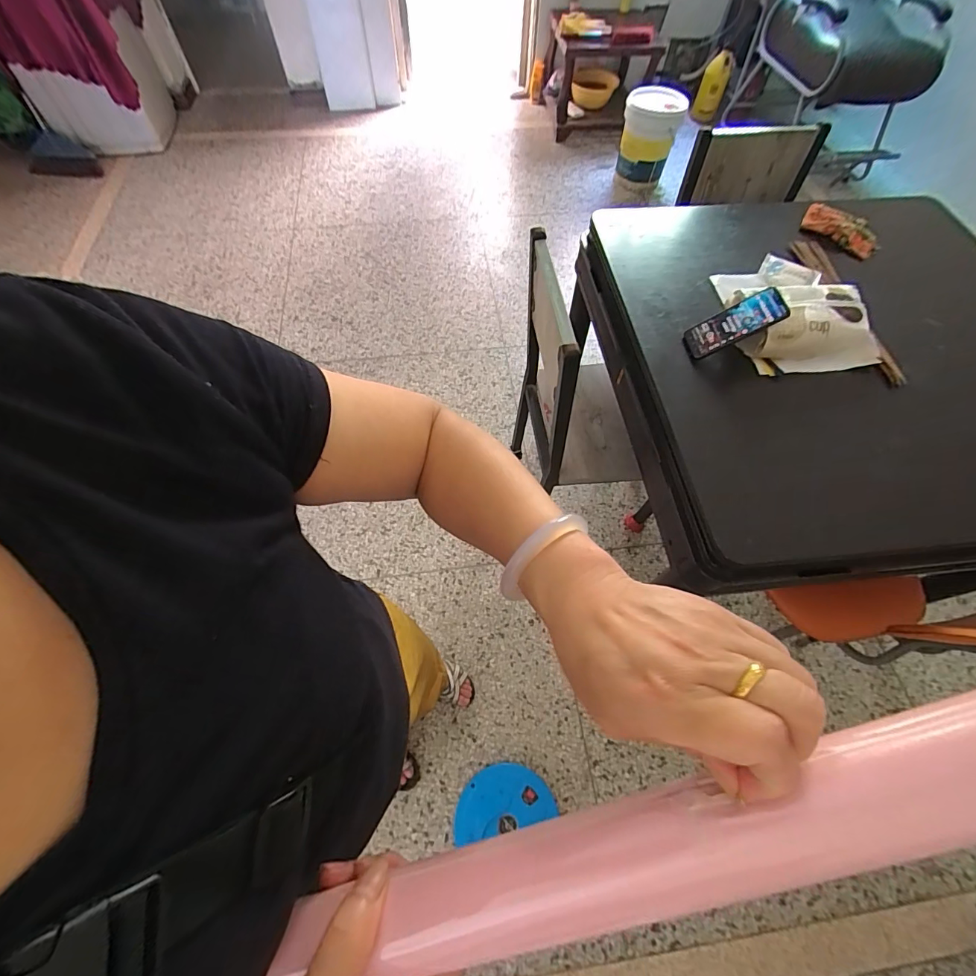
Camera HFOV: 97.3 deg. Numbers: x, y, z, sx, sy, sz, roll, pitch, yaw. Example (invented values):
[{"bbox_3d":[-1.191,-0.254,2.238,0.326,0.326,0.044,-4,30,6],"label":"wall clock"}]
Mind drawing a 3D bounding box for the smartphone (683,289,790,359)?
[{"bbox_3d":[0.453,-0.302,0.795,0.163,0.016,0.072,-24,65,29],"label":"smartphone"}]

